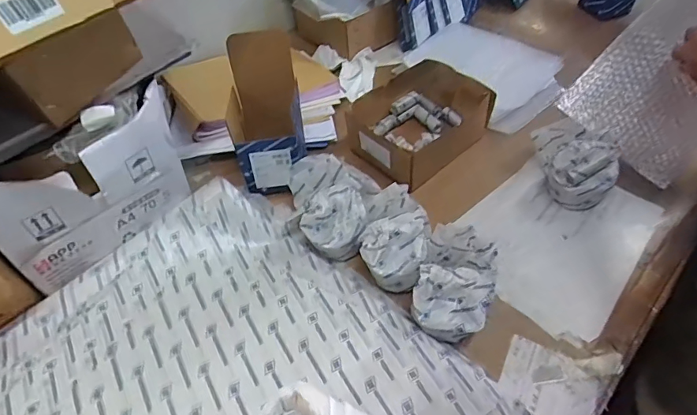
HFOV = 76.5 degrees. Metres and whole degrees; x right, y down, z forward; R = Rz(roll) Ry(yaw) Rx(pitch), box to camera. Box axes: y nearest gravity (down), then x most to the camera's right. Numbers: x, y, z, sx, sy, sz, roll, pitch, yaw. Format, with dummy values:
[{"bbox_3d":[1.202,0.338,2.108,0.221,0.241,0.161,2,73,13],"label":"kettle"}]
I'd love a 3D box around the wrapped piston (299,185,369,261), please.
[{"bbox_3d":[-0.020,0.018,0.621,0.092,0.065,0.082,-6,50,-6],"label":"wrapped piston"}]

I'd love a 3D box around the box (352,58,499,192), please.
[{"bbox_3d":[0.118,-0.152,0.766,0.165,0.074,0.226,37,58,27],"label":"box"}]

